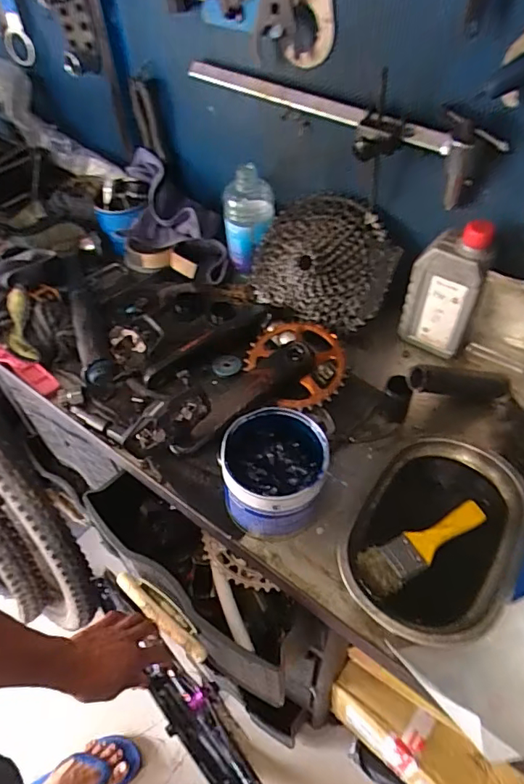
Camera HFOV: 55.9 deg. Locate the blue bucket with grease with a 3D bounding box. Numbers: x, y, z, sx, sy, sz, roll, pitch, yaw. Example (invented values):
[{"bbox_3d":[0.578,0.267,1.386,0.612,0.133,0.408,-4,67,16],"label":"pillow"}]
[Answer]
[{"bbox_3d":[0.013,0.084,0.497,0.096,0.086,0.097,-2,50,2],"label":"blue bucket with grease"}]

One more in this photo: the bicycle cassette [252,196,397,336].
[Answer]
[{"bbox_3d":[0.074,-0.179,0.661,0.199,0.167,0.053,23,12,25],"label":"bicycle cassette"}]

